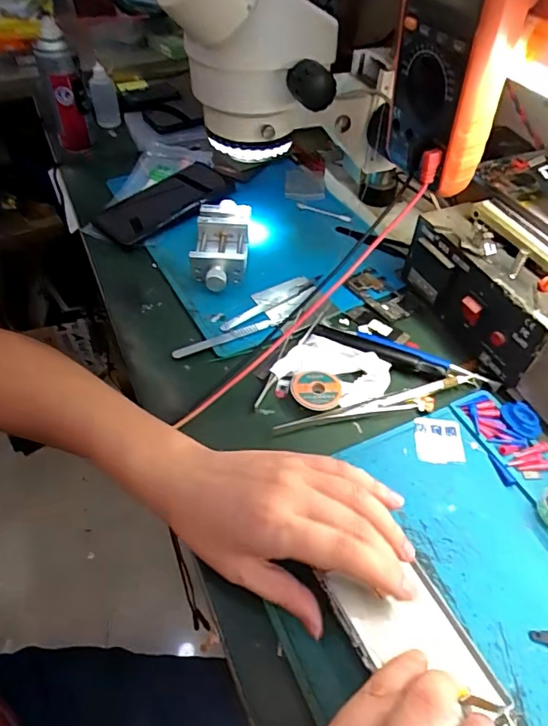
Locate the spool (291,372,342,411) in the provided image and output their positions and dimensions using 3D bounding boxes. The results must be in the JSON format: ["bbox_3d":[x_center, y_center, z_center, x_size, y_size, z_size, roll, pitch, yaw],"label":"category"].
[{"bbox_3d":[0.036,0.023,0.417,0.042,0.008,0.038,1,49,-1],"label":"spool"}]

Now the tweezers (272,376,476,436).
[{"bbox_3d":[0.089,0.035,0.408,0.181,0.007,0.015,-13,50,-13],"label":"tweezers"}]

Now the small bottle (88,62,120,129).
[{"bbox_3d":[-0.248,-0.386,0.714,0.034,0.076,0.036,-14,51,-16],"label":"small bottle"}]

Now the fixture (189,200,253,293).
[{"bbox_3d":[-0.057,-0.126,0.527,0.056,0.033,0.123,2,49,0],"label":"fixture"}]

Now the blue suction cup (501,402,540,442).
[{"bbox_3d":[0.202,0.047,0.401,0.028,0.008,0.036,4,49,2],"label":"blue suction cup"}]

